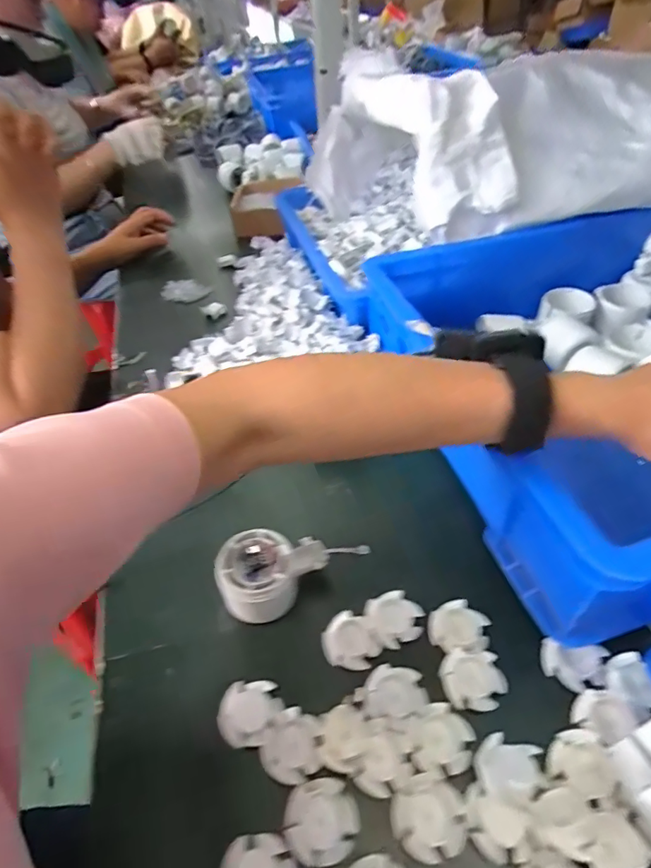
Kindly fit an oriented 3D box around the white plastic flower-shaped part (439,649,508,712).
[{"bbox_3d":[0.104,0.175,0.343,0.042,0.014,0.037,-4,46,3],"label":"white plastic flower-shaped part"}]

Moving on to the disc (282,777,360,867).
[{"bbox_3d":[-0.003,0.232,0.291,0.043,0.012,0.040,-3,46,4],"label":"disc"}]

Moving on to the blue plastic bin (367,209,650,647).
[{"bbox_3d":[0.374,-0.081,0.481,0.567,0.125,0.417,-14,46,-6],"label":"blue plastic bin"}]

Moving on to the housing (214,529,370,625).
[{"bbox_3d":[-0.026,0.108,0.387,0.120,0.051,0.060,-16,47,-9],"label":"housing"}]

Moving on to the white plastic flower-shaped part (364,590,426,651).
[{"bbox_3d":[0.054,0.144,0.380,0.038,0.012,0.039,-25,49,-17],"label":"white plastic flower-shaped part"}]

